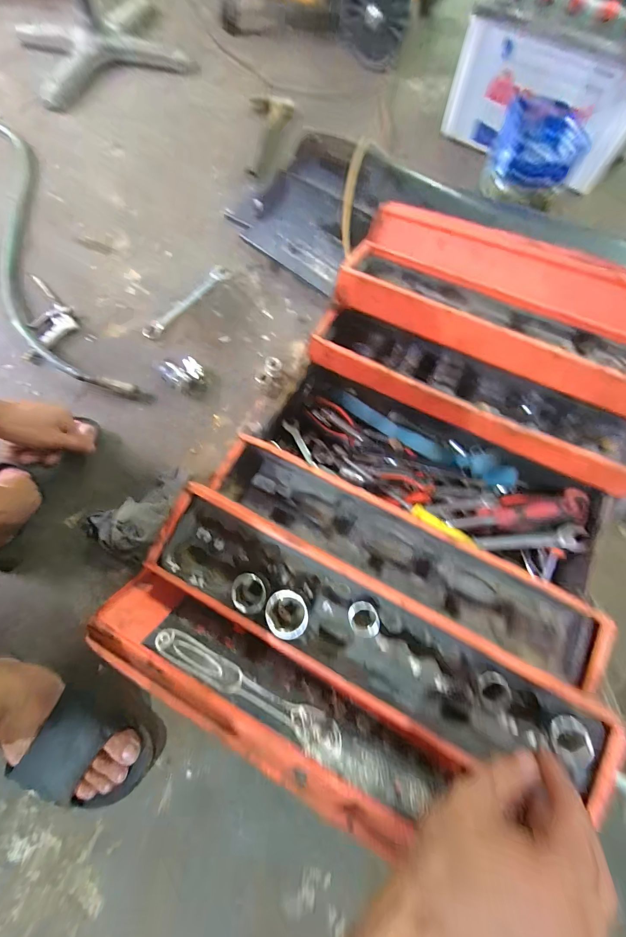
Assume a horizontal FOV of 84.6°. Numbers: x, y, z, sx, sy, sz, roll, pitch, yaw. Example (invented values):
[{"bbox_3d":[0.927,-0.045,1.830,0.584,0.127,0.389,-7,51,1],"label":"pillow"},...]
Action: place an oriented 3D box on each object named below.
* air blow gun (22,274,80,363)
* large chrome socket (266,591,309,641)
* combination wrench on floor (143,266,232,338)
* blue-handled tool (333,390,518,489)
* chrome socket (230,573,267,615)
[{"bbox_3d":[-0.522,-0.309,0.695,0.096,0.032,0.222,-10,70,-5],"label":"air blow gun"},{"bbox_3d":[-0.026,0.149,0.354,0.040,0.050,0.043,0,71,0],"label":"large chrome socket"},{"bbox_3d":[-0.255,-0.341,0.693,0.043,0.008,0.220,34,72,10],"label":"combination wrench on floor"},{"bbox_3d":[0.157,-0.050,0.526,0.296,0.043,0.048,27,73,9],"label":"blue-handled tool"},{"bbox_3d":[-0.067,0.129,0.356,0.038,0.034,0.036,5,71,1],"label":"chrome socket"}]

